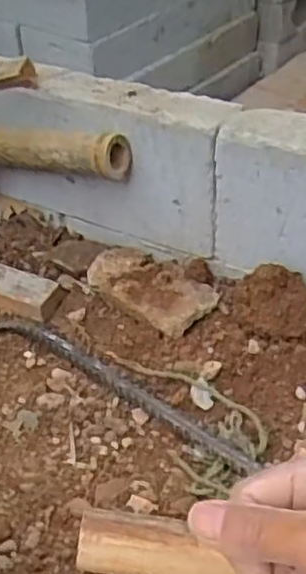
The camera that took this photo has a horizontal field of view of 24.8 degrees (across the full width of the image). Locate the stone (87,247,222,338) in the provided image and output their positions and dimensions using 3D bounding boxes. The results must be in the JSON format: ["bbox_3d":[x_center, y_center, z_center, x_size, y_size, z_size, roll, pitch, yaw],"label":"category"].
[{"bbox_3d":[-0.002,-0.006,0.971,0.103,0.037,0.189,-30,45,-29],"label":"stone"}]

